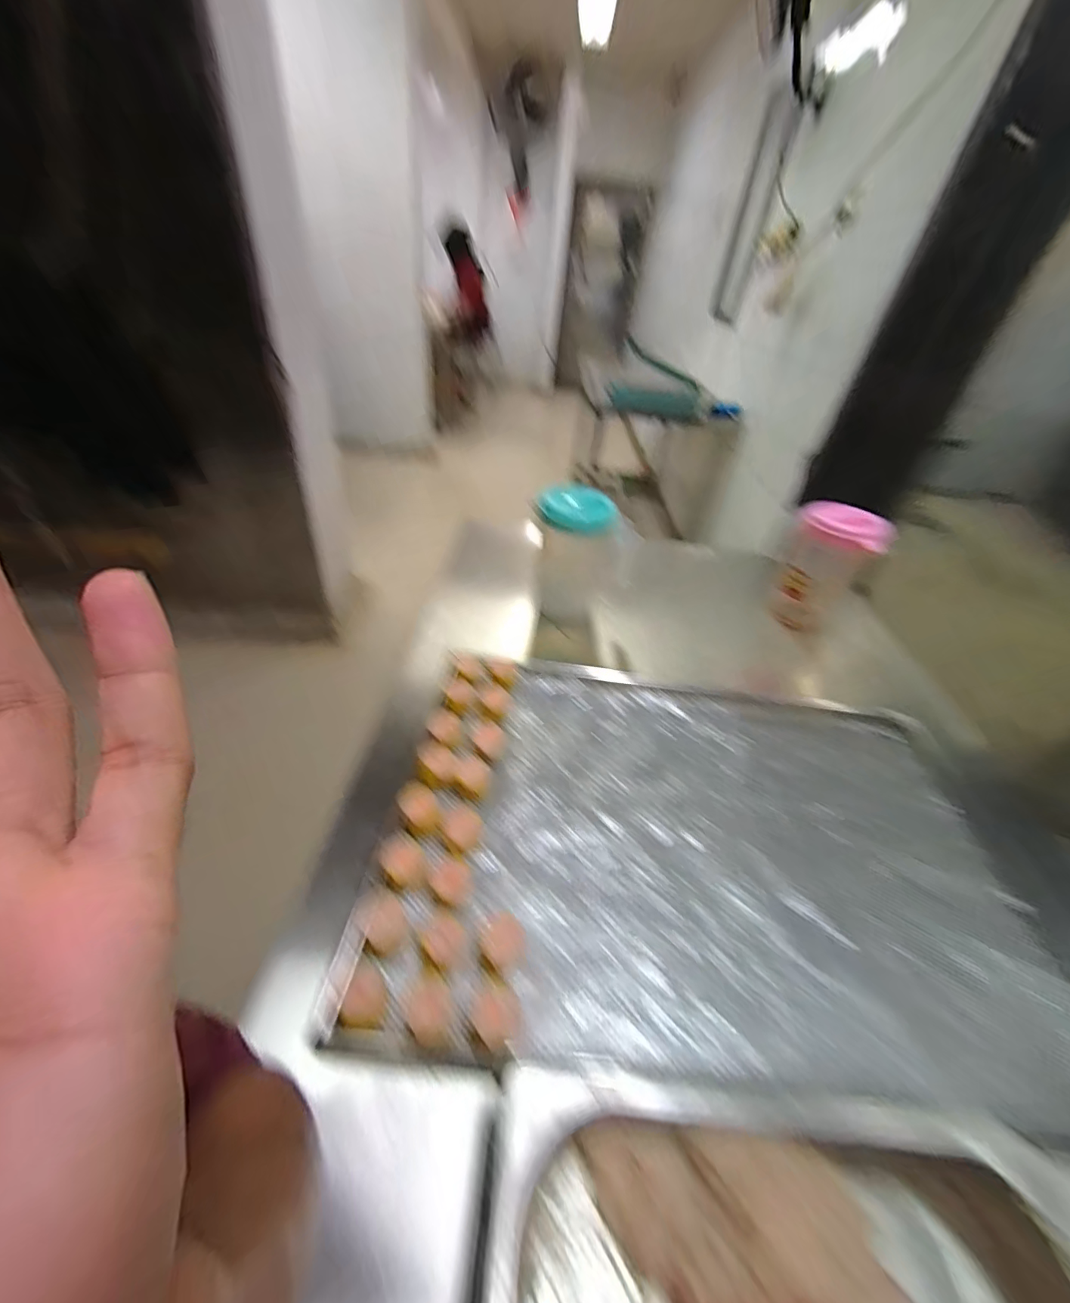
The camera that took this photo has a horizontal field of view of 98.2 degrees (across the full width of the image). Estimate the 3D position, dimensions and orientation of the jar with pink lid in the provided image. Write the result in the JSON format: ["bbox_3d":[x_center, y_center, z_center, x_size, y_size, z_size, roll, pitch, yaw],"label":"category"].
[{"bbox_3d":[0.480,-0.137,0.773,0.128,0.198,0.105,34,46,27],"label":"jar with pink lid"}]

